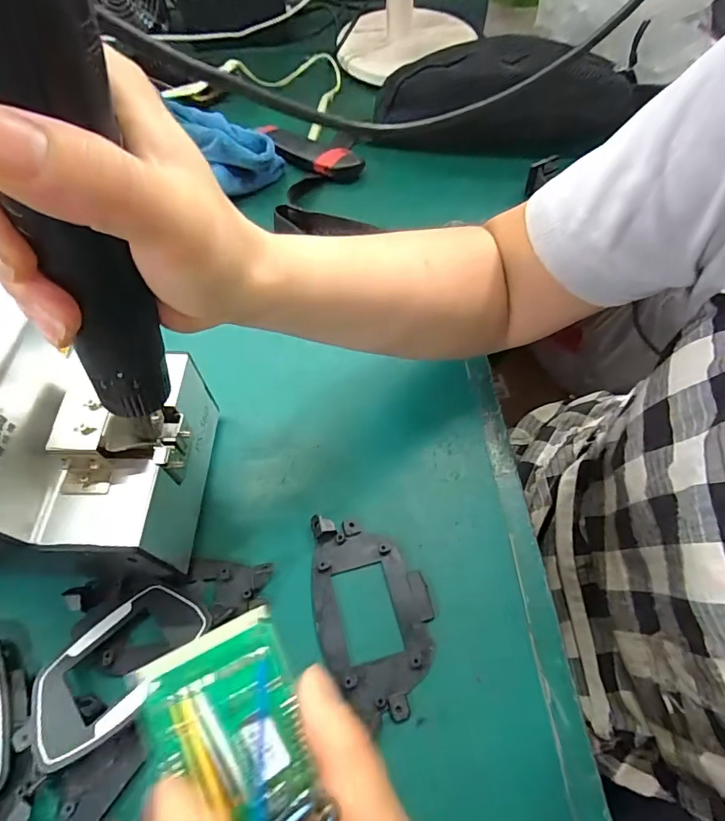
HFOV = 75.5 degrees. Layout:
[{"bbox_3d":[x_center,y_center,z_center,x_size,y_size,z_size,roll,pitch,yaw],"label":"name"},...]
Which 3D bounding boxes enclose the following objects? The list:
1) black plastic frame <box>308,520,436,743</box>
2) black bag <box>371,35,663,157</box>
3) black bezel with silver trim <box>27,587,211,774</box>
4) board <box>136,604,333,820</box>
[{"bbox_3d":[0.007,0.122,0.291,0.071,0.010,0.115,-8,61,-4],"label":"black plastic frame"},{"bbox_3d":[0.153,-0.350,0.520,0.263,0.080,0.109,3,61,2],"label":"black bag"},{"bbox_3d":[-0.141,0.147,0.271,0.103,0.023,0.060,-39,67,-19],"label":"black bezel with silver trim"},{"bbox_3d":[-0.044,0.113,0.157,0.048,0.014,0.075,-19,62,-15],"label":"board"}]

